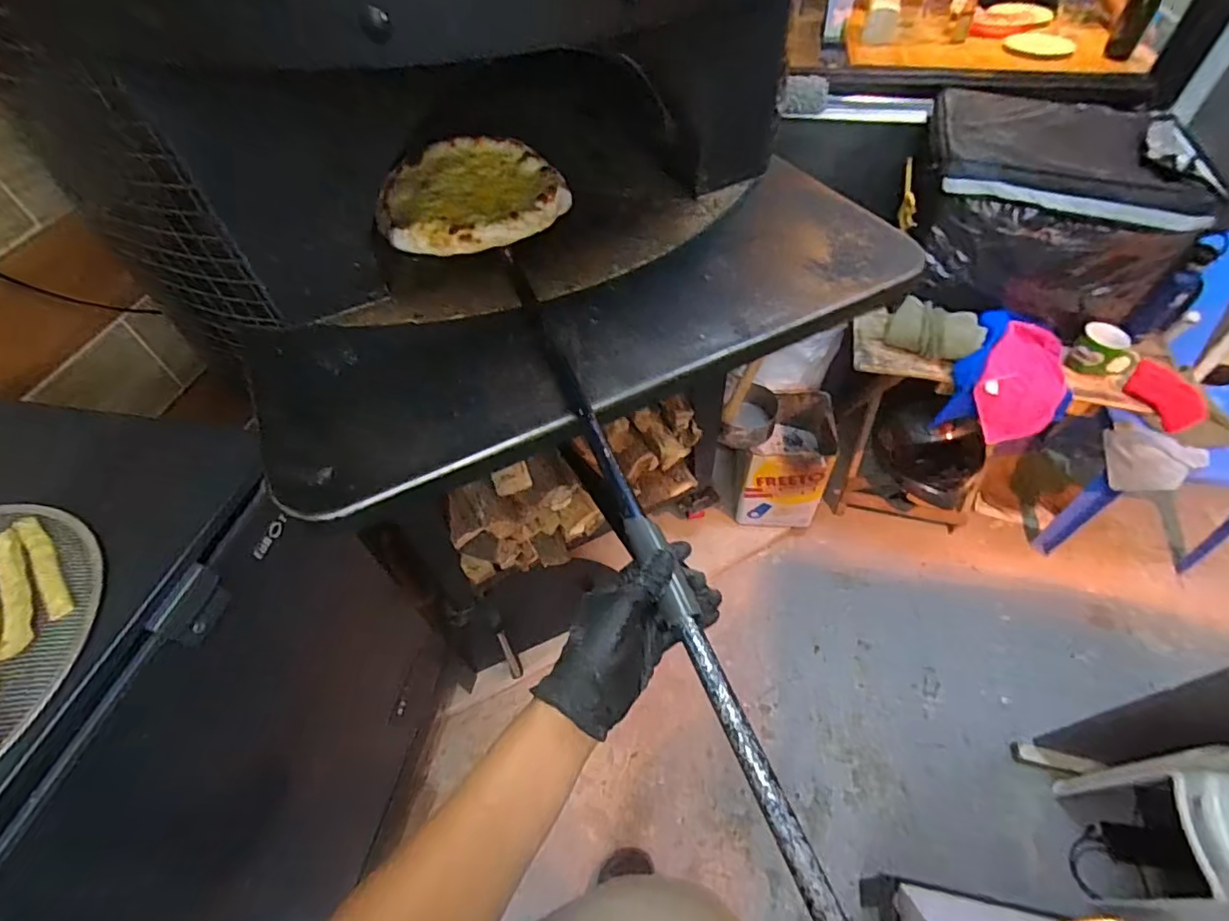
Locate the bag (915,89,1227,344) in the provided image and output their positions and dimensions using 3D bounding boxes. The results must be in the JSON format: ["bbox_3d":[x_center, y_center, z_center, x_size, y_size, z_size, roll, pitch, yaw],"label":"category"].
[{"bbox_3d":[0.957,-0.561,1.266,0.540,0.316,0.421,10,53,10],"label":"bag"}]

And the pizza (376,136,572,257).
[{"bbox_3d":[-0.205,-0.381,0.796,0.247,0.030,0.285,-17,53,-10],"label":"pizza"}]

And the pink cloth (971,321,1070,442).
[{"bbox_3d":[0.925,-0.176,1.294,0.166,0.149,0.237,28,58,23],"label":"pink cloth"}]

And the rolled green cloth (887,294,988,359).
[{"bbox_3d":[0.708,-0.292,1.246,0.181,0.084,0.122,3,52,5],"label":"rolled green cloth"}]

